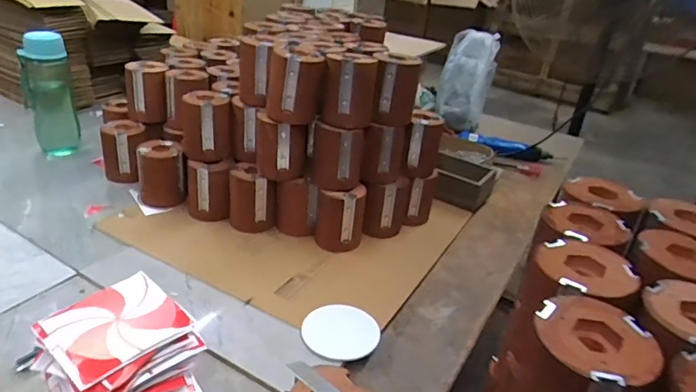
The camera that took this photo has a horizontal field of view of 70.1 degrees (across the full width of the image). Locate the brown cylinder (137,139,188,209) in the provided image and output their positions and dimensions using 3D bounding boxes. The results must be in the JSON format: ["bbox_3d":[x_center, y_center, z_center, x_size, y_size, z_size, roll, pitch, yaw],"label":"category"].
[{"bbox_3d":[-0.331,-0.038,0.882,0.077,0.098,0.078,-9,33,-26],"label":"brown cylinder"}]

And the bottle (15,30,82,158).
[{"bbox_3d":[-0.577,-0.193,0.961,0.066,0.229,0.066,16,31,17],"label":"bottle"}]

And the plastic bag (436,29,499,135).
[{"bbox_3d":[0.325,-0.319,1.367,0.142,0.228,0.170,12,30,9],"label":"plastic bag"}]

